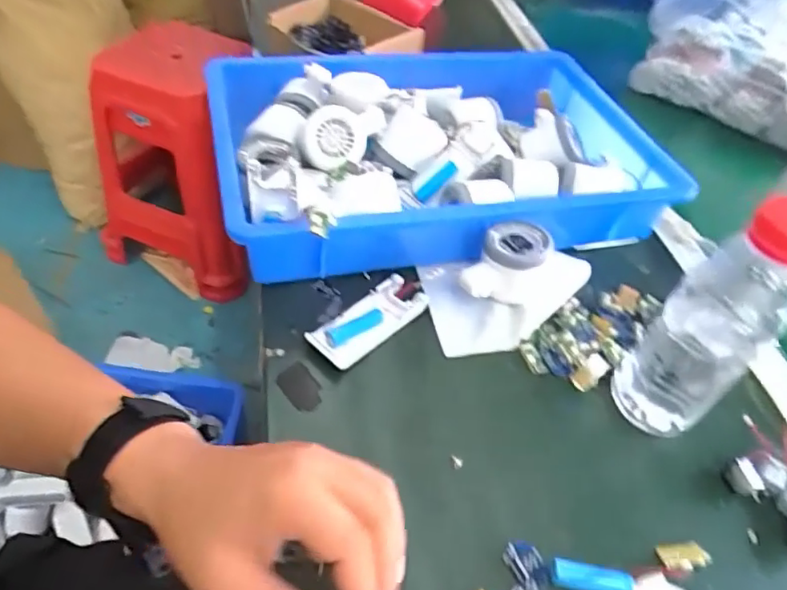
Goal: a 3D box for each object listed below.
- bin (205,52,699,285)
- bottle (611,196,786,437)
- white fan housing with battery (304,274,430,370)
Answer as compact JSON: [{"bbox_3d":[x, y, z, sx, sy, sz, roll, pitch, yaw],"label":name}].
[{"bbox_3d":[0.045,-0.153,0.590,0.421,0.094,0.291,-9,50,-14],"label":"bin"},{"bbox_3d":[0.214,0.020,0.383,0.061,0.197,0.066,-34,60,-31],"label":"bottle"},{"bbox_3d":[-0.020,0.021,0.470,0.041,0.016,0.102,38,55,25],"label":"white fan housing with battery"}]

